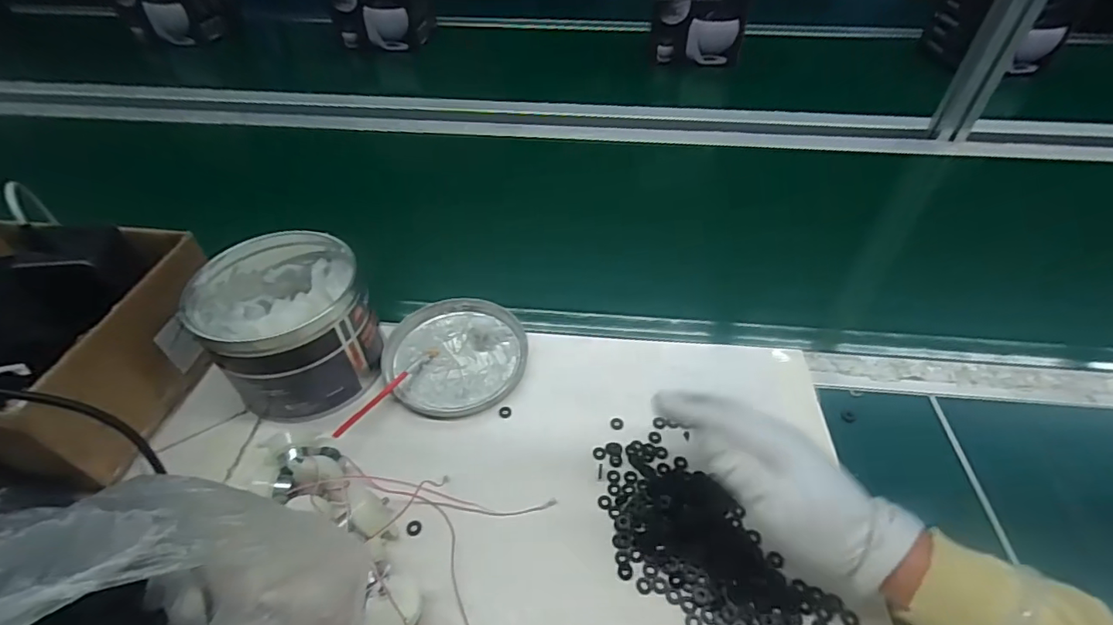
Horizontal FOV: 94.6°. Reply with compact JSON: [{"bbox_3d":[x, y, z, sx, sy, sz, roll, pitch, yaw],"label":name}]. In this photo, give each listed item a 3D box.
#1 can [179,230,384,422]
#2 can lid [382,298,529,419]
[{"bbox_3d":[-0.225,0.008,0.437,0.123,0.092,0.137,-34,54,-29],"label":"can"},{"bbox_3d":[-0.093,0.036,0.479,0.127,0.013,0.129,0,45,0],"label":"can lid"}]

